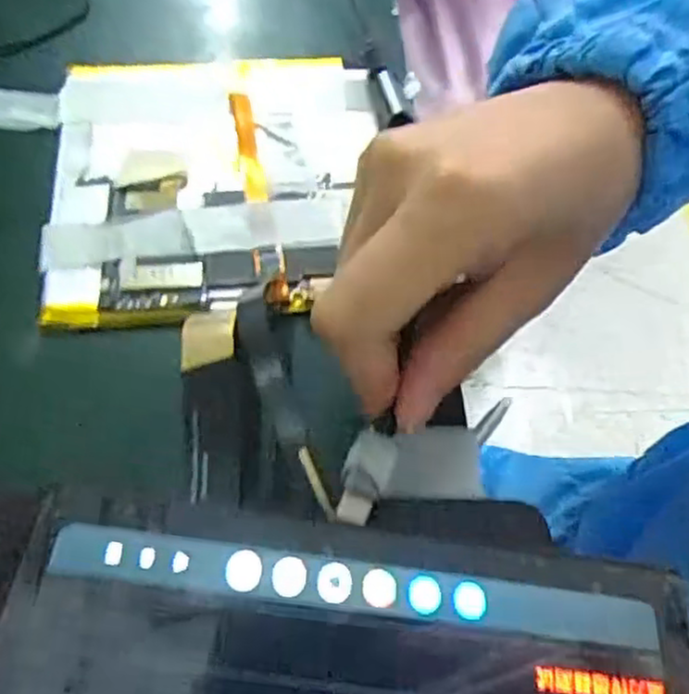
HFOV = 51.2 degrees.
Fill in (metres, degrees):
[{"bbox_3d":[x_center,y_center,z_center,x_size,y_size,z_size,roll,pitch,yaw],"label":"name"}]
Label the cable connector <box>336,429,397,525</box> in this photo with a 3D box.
[{"bbox_3d":[0.005,0.032,0.176,0.011,0.004,0.023,17,68,13],"label":"cable connector"}]

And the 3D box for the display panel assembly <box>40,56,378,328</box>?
[{"bbox_3d":[-0.045,-0.064,0.258,0.115,0.011,0.122,-4,59,-7],"label":"display panel assembly"}]

